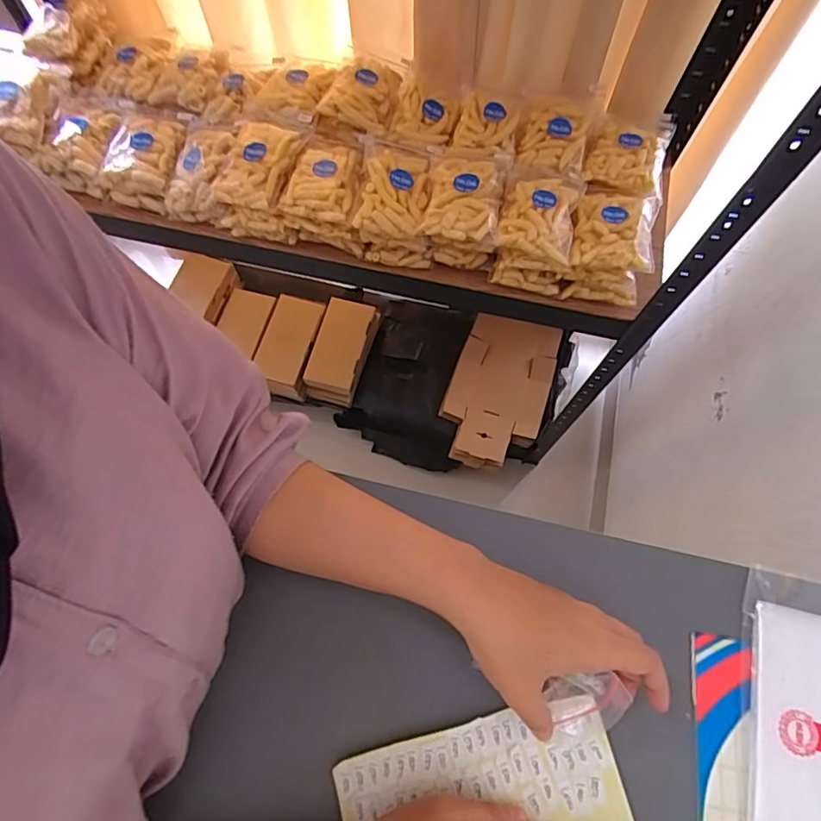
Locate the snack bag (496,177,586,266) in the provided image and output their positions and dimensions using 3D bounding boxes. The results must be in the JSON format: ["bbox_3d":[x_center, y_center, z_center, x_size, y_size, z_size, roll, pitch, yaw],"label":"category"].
[{"bbox_3d":[0.151,-0.235,0.611,0.084,0.025,0.123,14,70,5],"label":"snack bag"}]

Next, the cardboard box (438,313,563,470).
[{"bbox_3d":[0.196,-0.057,1.173,0.211,0.045,0.351,16,75,10],"label":"cardboard box"}]

